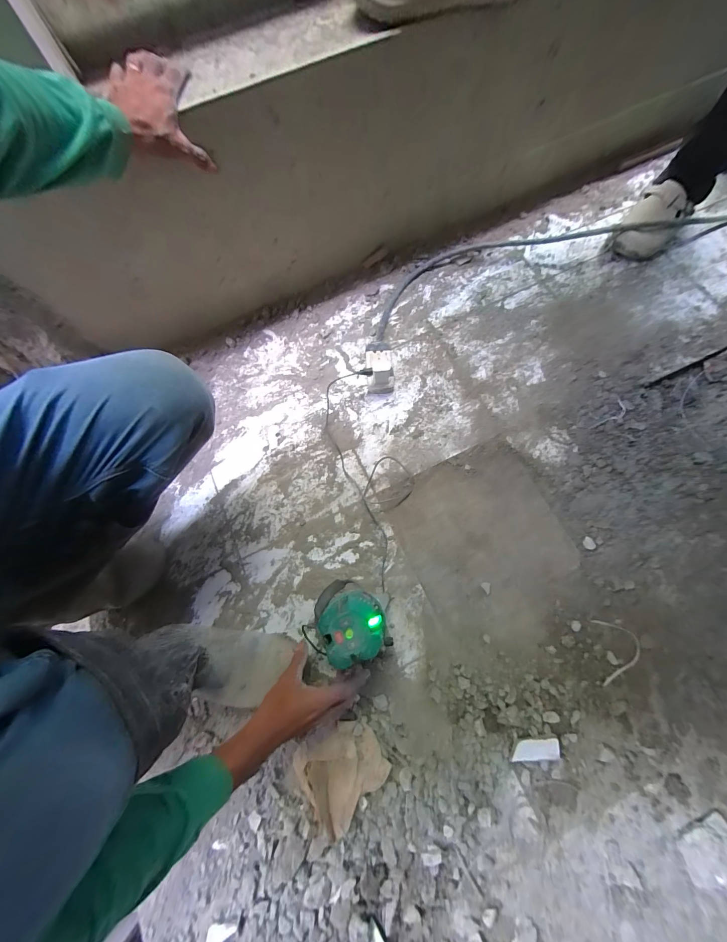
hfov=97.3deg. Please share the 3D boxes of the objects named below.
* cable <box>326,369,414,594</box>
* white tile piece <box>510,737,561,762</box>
[{"bbox_3d":[0.020,-0.005,0.658,0.133,0.039,0.449,-17,74,-6],"label":"cable"},{"bbox_3d":[0.269,0.437,0.502,0.076,0.012,0.028,-5,73,-3],"label":"white tile piece"}]

